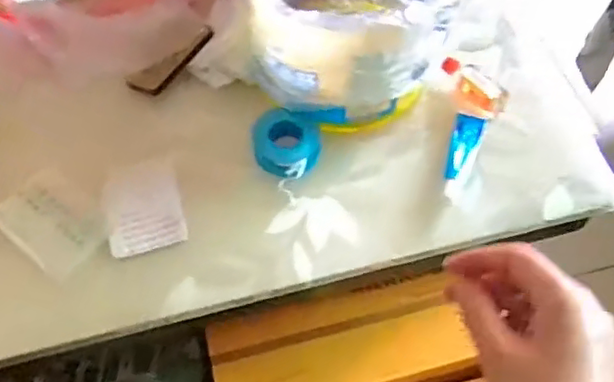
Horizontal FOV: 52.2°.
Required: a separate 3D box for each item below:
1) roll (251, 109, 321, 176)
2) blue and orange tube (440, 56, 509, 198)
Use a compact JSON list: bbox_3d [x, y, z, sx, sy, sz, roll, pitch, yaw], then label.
[{"bbox_3d":[-0.018,-0.036,0.488,0.053,0.024,0.043,25,62,16],"label":"roll"},{"bbox_3d":[0.131,-0.050,0.490,0.047,0.025,0.130,4,59,4],"label":"blue and orange tube"}]

